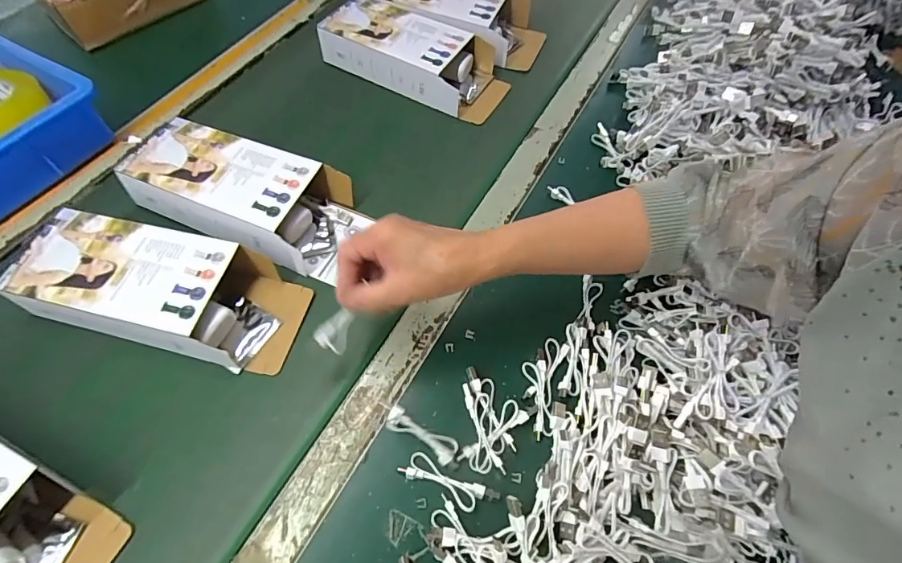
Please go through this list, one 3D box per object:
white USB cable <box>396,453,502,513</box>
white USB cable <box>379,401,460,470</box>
[{"bbox_3d":[-0.002,0.160,0.361,0.078,0.010,0.022,23,61,14],"label":"white USB cable"},{"bbox_3d":[-0.025,0.125,0.373,0.078,0.008,0.021,35,65,-1],"label":"white USB cable"}]

